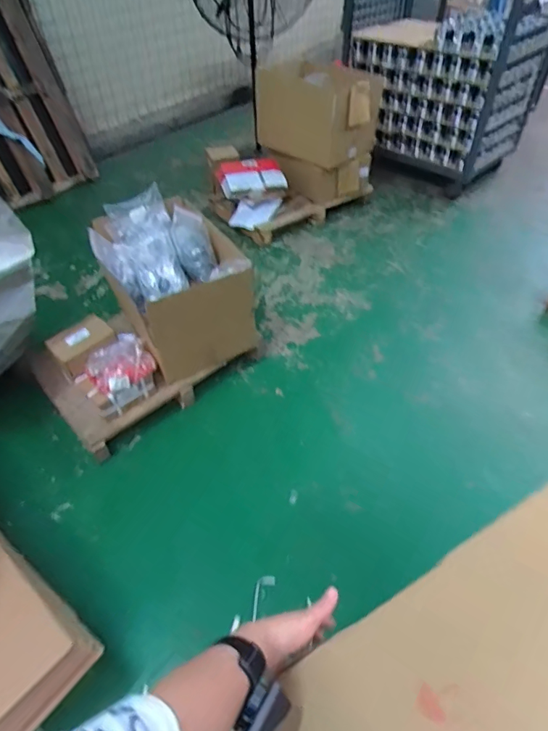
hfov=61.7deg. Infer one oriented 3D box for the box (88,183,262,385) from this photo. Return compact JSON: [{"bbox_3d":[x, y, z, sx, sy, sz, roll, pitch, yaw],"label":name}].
[{"bbox_3d":[-0.396,-0.323,1.787,0.436,0.447,0.596,-29,52,-25],"label":"box"}]

